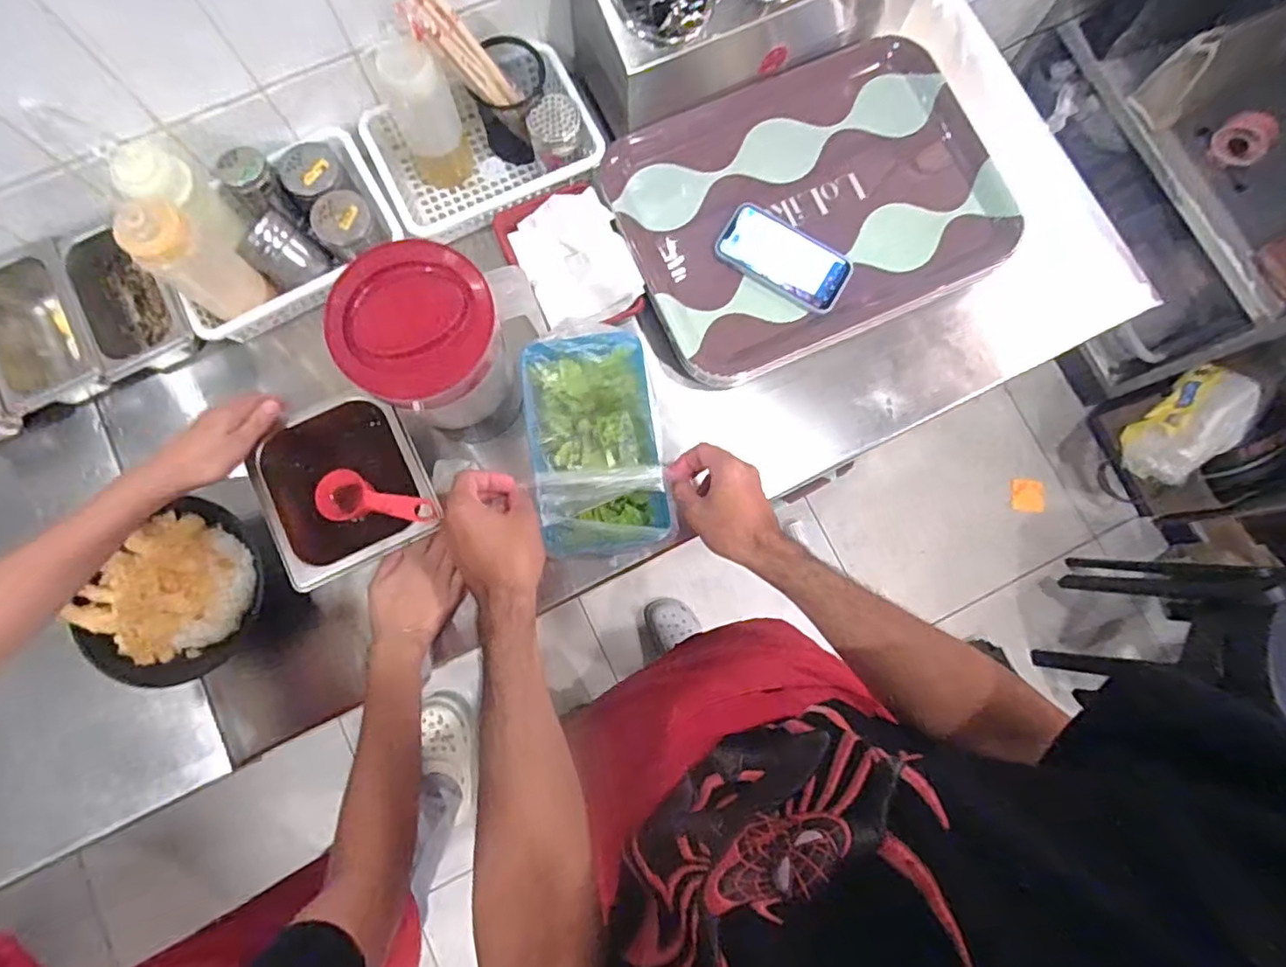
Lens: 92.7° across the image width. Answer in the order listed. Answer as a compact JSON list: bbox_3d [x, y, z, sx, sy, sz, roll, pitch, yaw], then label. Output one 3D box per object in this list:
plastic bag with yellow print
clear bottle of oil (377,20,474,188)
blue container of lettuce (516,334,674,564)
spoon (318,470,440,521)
[{"bbox_3d":[1.119,-0.108,1.248,0.164,0.112,0.232,44,82,6],"label":"plastic bag with yellow print"},{"bbox_3d":[-0.239,-0.405,0.677,0.070,0.181,0.057,-19,81,-4],"label":"clear bottle of oil"},{"bbox_3d":[-0.048,-0.038,0.634,0.124,0.085,0.210,-10,80,-3],"label":"blue container of lettuce"},{"bbox_3d":[-0.281,0.017,0.644,0.137,0.023,0.052,6,79,18],"label":"spoon"}]

